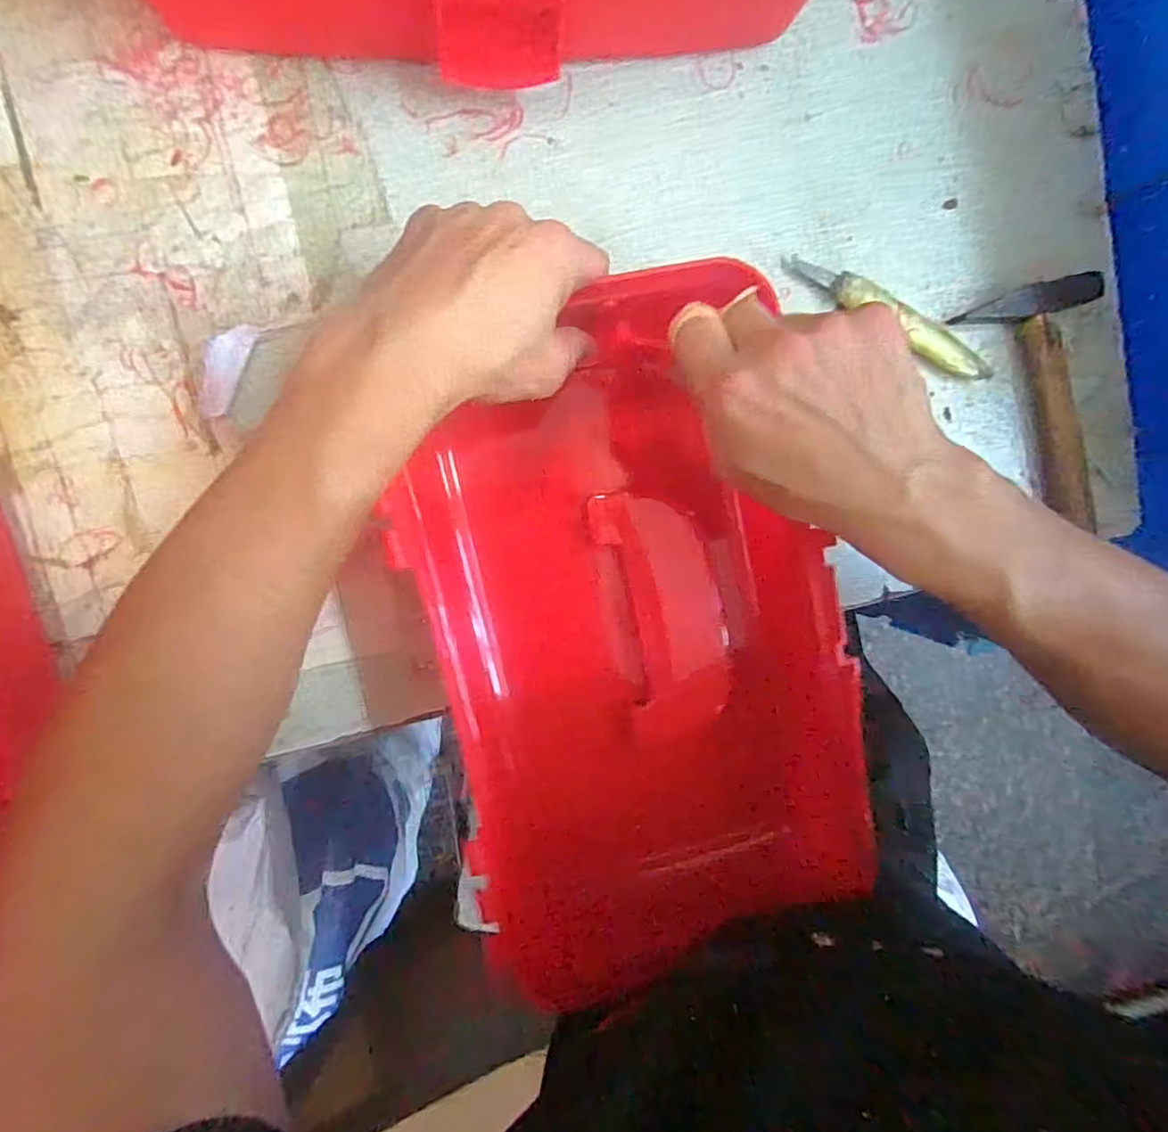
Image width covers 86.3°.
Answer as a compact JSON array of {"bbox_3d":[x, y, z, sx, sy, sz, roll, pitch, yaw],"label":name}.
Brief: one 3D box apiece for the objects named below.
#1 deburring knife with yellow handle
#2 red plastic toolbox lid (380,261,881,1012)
[{"bbox_3d":[0.187,-0.152,0.380,0.143,0.014,0.019,28,92,-10],"label":"deburring knife with yellow handle"},{"bbox_3d":[0.036,0.038,0.356,0.252,0.084,0.360,-15,98,-6],"label":"red plastic toolbox lid"}]

